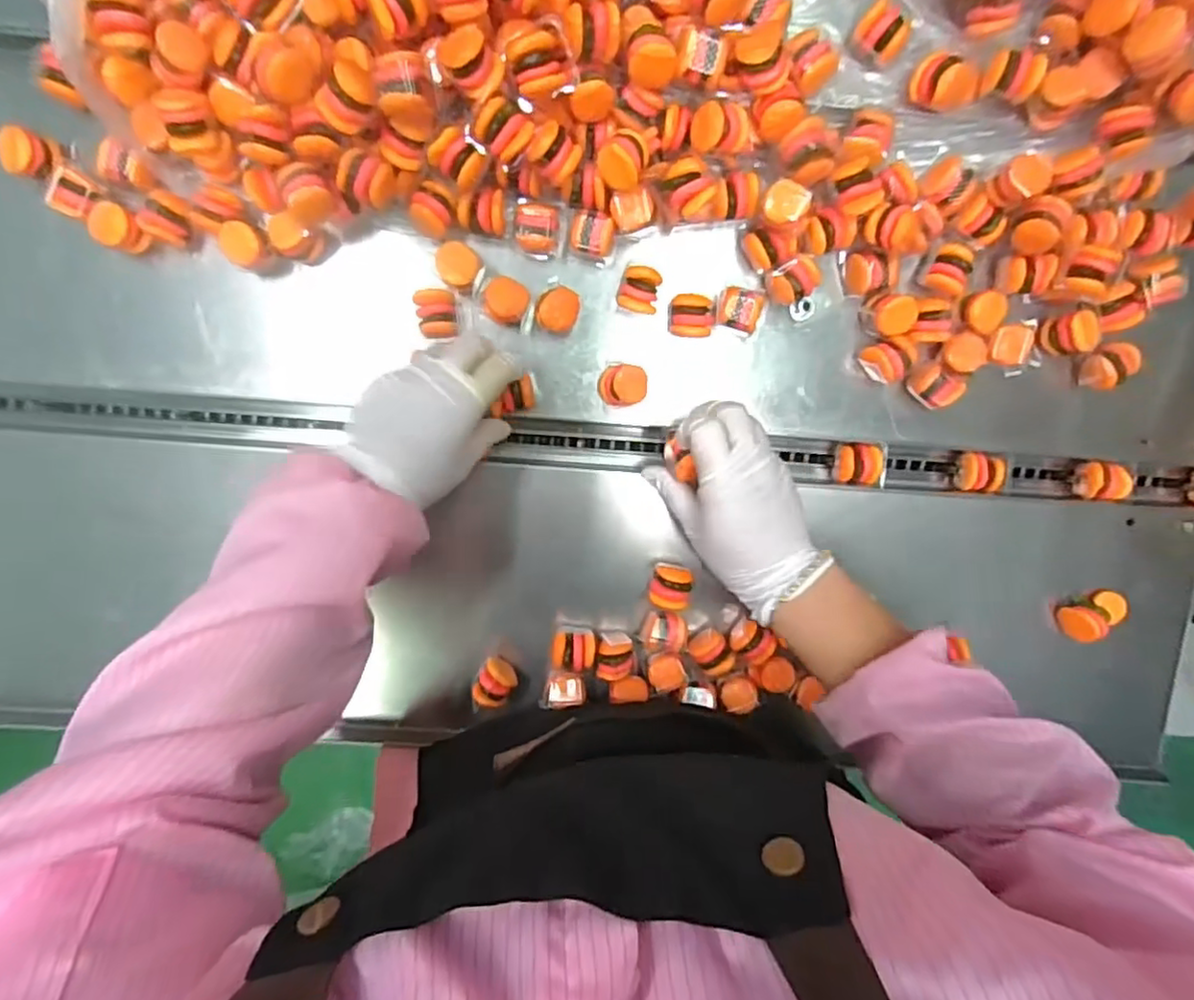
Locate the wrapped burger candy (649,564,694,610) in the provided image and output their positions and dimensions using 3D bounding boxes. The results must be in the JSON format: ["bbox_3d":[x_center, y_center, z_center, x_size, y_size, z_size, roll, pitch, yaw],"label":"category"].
[{"bbox_3d":[0.058,0.067,0.506,0.035,0.027,0.035,0,99,-2],"label":"wrapped burger candy"}]

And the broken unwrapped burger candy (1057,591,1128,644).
[{"bbox_3d":[0.407,0.095,0.528,0.050,0.026,0.026,-20,100,1],"label":"broken unwrapped burger candy"}]

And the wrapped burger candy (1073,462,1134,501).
[{"bbox_3d":[0.410,-0.016,0.523,0.033,0.024,0.028,4,99,-3],"label":"wrapped burger candy"}]

